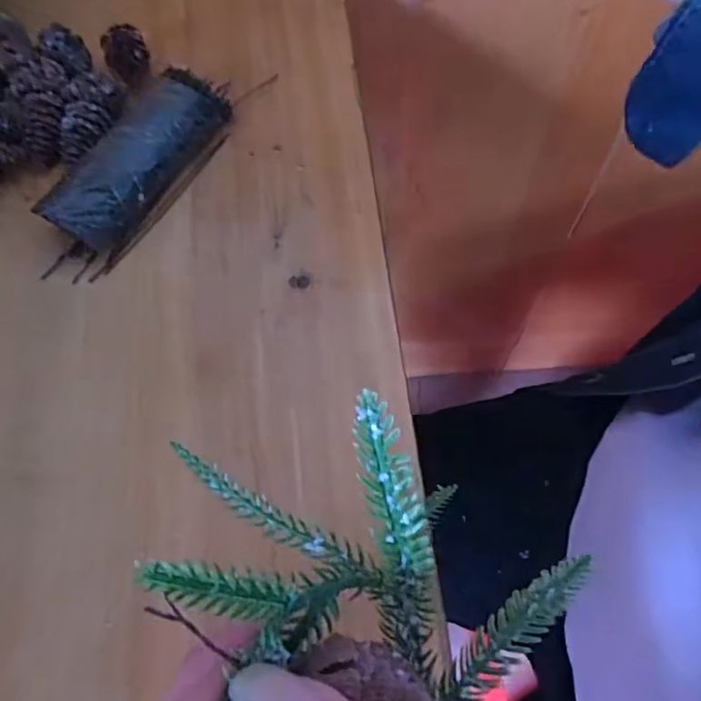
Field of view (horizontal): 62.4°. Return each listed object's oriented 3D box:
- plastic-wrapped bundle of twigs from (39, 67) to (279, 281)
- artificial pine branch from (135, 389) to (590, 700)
[{"bbox_3d":[-0.103,-0.095,0.287,0.047,0.025,0.126,24,67,12],"label":"plastic-wrapped bundle of twigs"},{"bbox_3d":[0.011,0.063,0.138,0.112,0.075,0.077,4,65,3],"label":"artificial pine branch"}]

